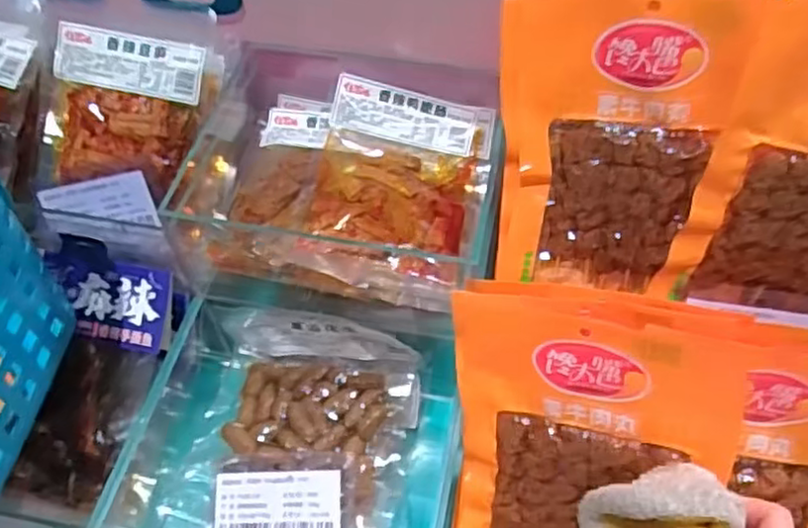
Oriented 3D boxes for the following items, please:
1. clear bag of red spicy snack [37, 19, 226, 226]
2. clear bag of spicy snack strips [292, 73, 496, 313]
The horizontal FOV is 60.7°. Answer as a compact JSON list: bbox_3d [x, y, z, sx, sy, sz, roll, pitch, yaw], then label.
[{"bbox_3d":[-0.206,-0.101,0.512,0.122,0.035,0.135,11,95,6],"label":"clear bag of red spicy snack"},{"bbox_3d":[-0.005,-0.052,0.501,0.121,0.051,0.164,9,56,8],"label":"clear bag of spicy snack strips"}]

